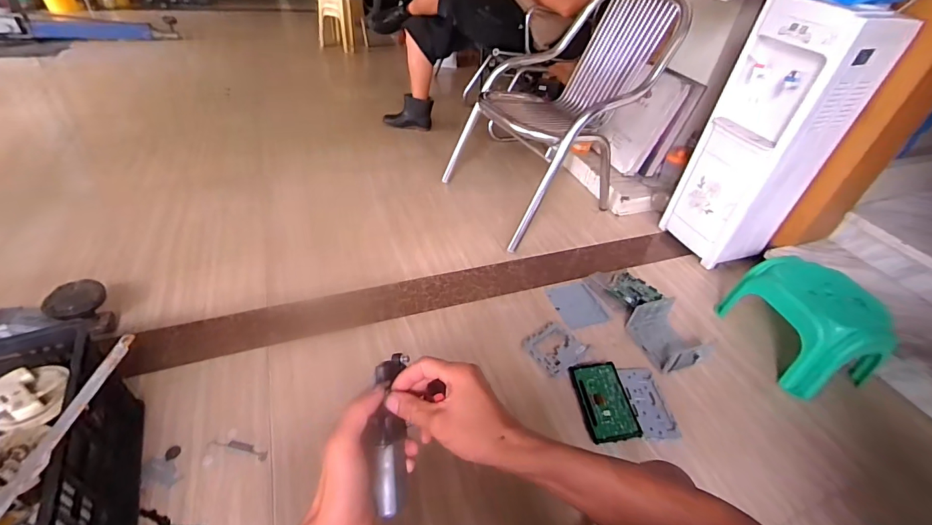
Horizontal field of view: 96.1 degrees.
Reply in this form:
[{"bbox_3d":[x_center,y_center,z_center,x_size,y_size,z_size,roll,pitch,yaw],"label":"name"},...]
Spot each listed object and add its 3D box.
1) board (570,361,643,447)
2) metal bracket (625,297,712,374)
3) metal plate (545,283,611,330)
[{"bbox_3d":[0.344,0.340,1.043,0.120,0.023,0.199,1,41,-9],"label":"board"},{"bbox_3d":[0.569,0.207,1.183,0.154,0.089,0.186,-9,43,-20],"label":"metal bracket"},{"bbox_3d":[0.348,0.129,1.290,0.142,0.006,0.190,-8,34,-12],"label":"metal plate"}]

